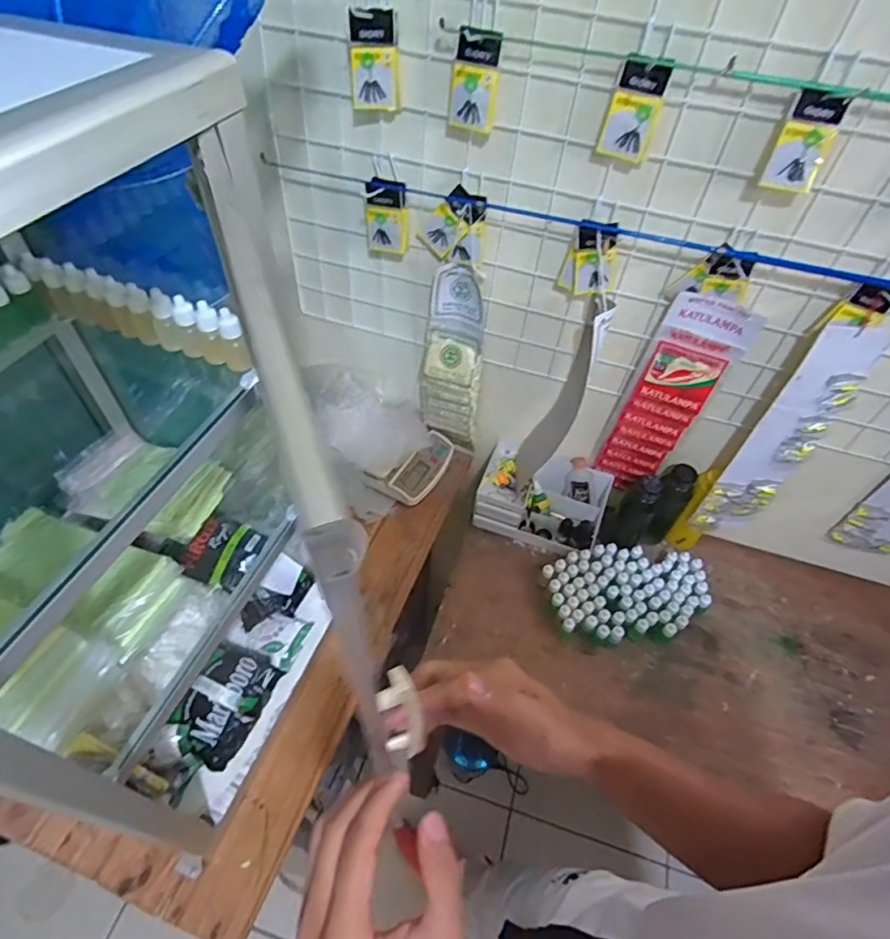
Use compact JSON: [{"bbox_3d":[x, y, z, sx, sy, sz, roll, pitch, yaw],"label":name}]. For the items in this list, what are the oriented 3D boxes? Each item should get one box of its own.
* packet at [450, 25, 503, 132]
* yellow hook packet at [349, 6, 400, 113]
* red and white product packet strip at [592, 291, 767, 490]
[{"bbox_3d":[0.034,-0.442,0.624,0.051,0.092,0.022,5,50,-1],"label":"packet"},{"bbox_3d":[-0.080,-0.469,0.633,0.055,0.095,0.017,-8,52,-12],"label":"yellow hook packet"},{"bbox_3d":[0.343,-0.098,0.857,0.118,0.372,0.026,21,51,12],"label":"red and white product packet strip"}]

